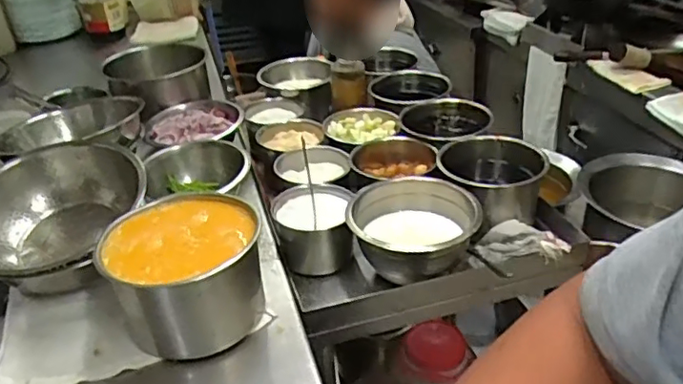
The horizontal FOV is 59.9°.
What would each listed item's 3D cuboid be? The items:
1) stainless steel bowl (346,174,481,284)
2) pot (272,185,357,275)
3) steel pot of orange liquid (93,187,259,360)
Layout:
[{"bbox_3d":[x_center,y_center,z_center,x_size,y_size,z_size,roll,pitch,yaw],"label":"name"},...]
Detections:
[{"bbox_3d":[0.095,0.050,0.802,0.170,0.067,0.170,-2,32,1],"label":"stainless steel bowl"},{"bbox_3d":[-0.042,0.049,0.846,0.111,0.083,0.107,-2,32,1],"label":"pot"},{"bbox_3d":[-0.177,0.094,0.683,0.167,0.117,0.161,-6,32,-4],"label":"steel pot of orange liquid"}]

